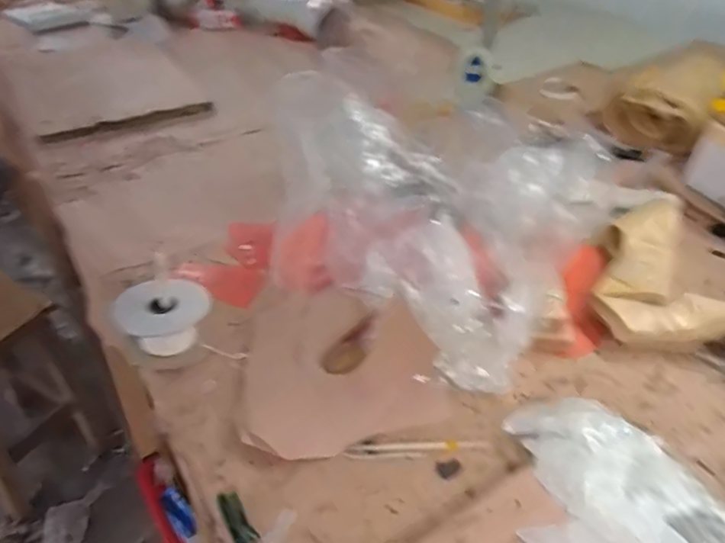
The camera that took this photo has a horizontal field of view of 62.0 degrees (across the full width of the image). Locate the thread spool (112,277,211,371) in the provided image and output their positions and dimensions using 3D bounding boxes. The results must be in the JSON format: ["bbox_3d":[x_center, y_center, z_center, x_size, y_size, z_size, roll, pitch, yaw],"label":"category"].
[{"bbox_3d":[-0.204,0.051,0.625,0.087,0.058,0.087,0,40,0],"label":"thread spool"}]

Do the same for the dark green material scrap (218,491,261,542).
[{"bbox_3d":[-0.101,0.198,0.484,0.017,0.008,0.050,-24,46,-26],"label":"dark green material scrap"}]

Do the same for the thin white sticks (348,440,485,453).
[{"bbox_3d":[0.052,0.159,0.546,0.124,0.009,0.010,-4,40,-4],"label":"thin white sticks"}]

